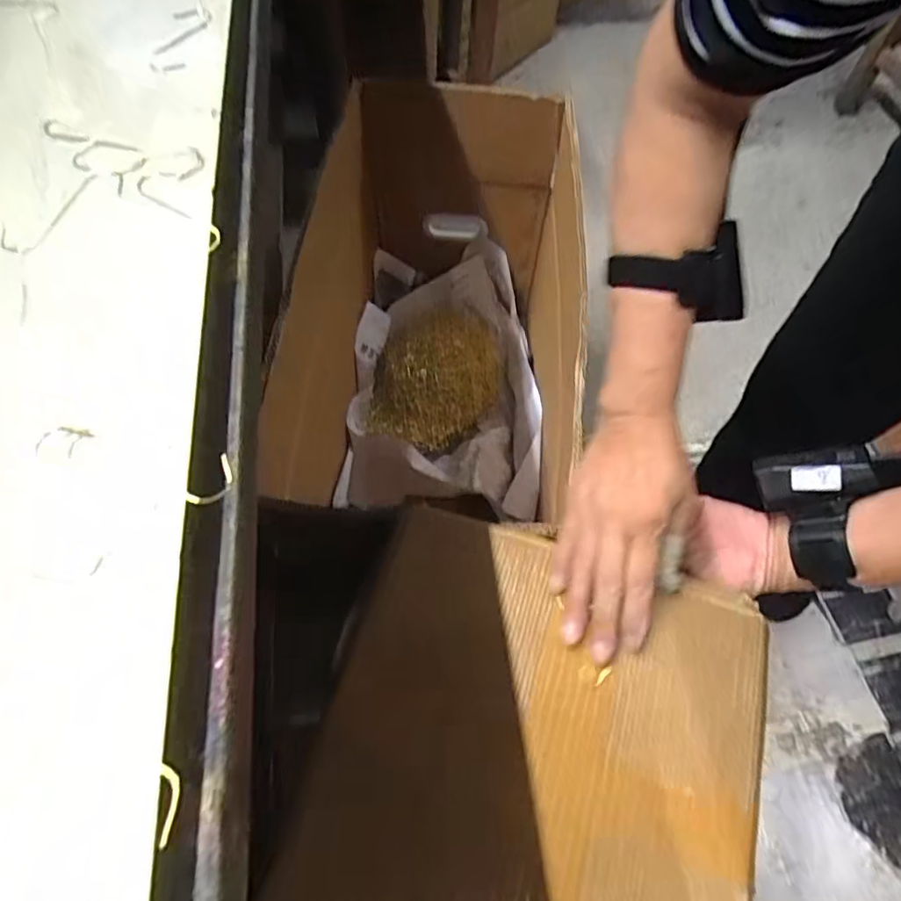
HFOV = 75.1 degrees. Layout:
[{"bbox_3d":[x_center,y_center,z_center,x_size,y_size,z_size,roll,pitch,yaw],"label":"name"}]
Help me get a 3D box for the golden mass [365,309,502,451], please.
[{"bbox_3d":[-0.020,-0.130,0.970,0.202,0.070,0.273,12,61,4],"label":"golden mass"}]

